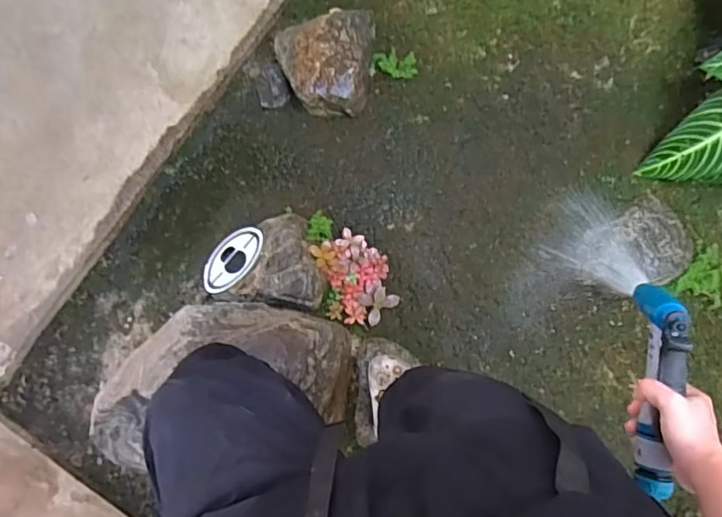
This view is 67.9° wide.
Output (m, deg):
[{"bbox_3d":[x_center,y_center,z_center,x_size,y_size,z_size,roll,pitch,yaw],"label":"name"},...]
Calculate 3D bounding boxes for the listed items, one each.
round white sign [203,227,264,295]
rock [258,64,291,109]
[{"bbox_3d":[-0.311,0.002,1.305,0.183,0.018,0.139,-47,52,-1],"label":"round white sign"},{"bbox_3d":[-0.232,-0.447,1.374,0.083,0.056,0.120,-22,83,-2],"label":"rock"}]

